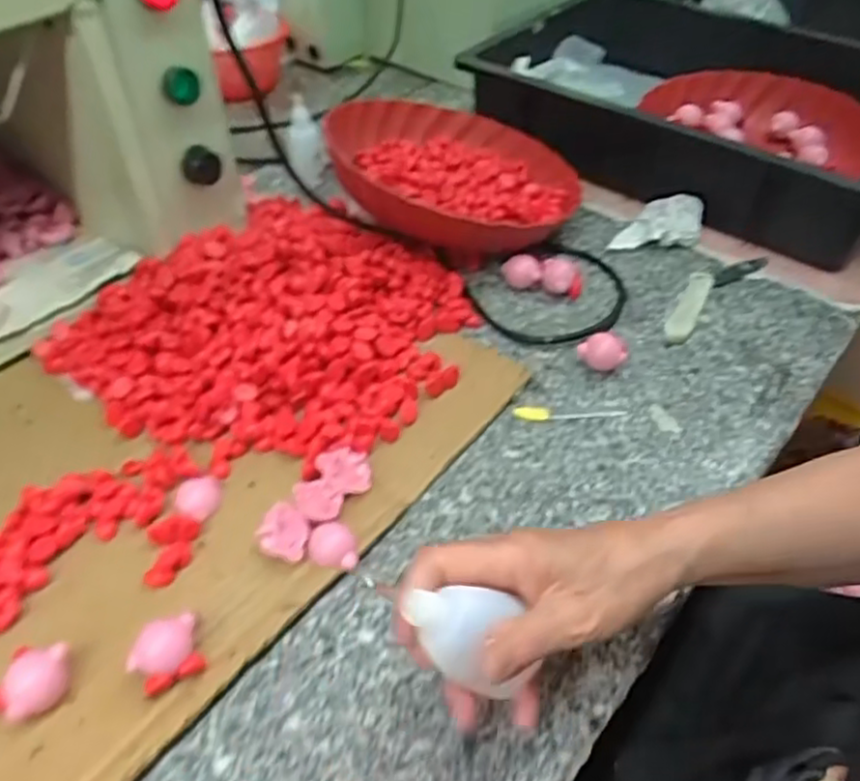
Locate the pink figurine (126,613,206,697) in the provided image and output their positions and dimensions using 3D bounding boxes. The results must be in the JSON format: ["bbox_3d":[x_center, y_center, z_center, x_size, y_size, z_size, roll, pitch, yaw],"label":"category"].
[{"bbox_3d":[-0.137,0.139,0.374,0.036,0.024,0.027,-27,51,-24],"label":"pink figurine"}]

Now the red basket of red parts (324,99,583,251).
[{"bbox_3d":[0.026,-0.210,0.666,0.230,0.064,0.228,2,47,-2],"label":"red basket of red parts"}]

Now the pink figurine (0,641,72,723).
[{"bbox_3d":[-0.200,0.147,0.361,0.031,0.021,0.036,13,47,12],"label":"pink figurine"}]

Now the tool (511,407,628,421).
[{"bbox_3d":[0.104,0.017,0.530,0.083,0.004,0.012,1,46,0],"label":"tool"}]

